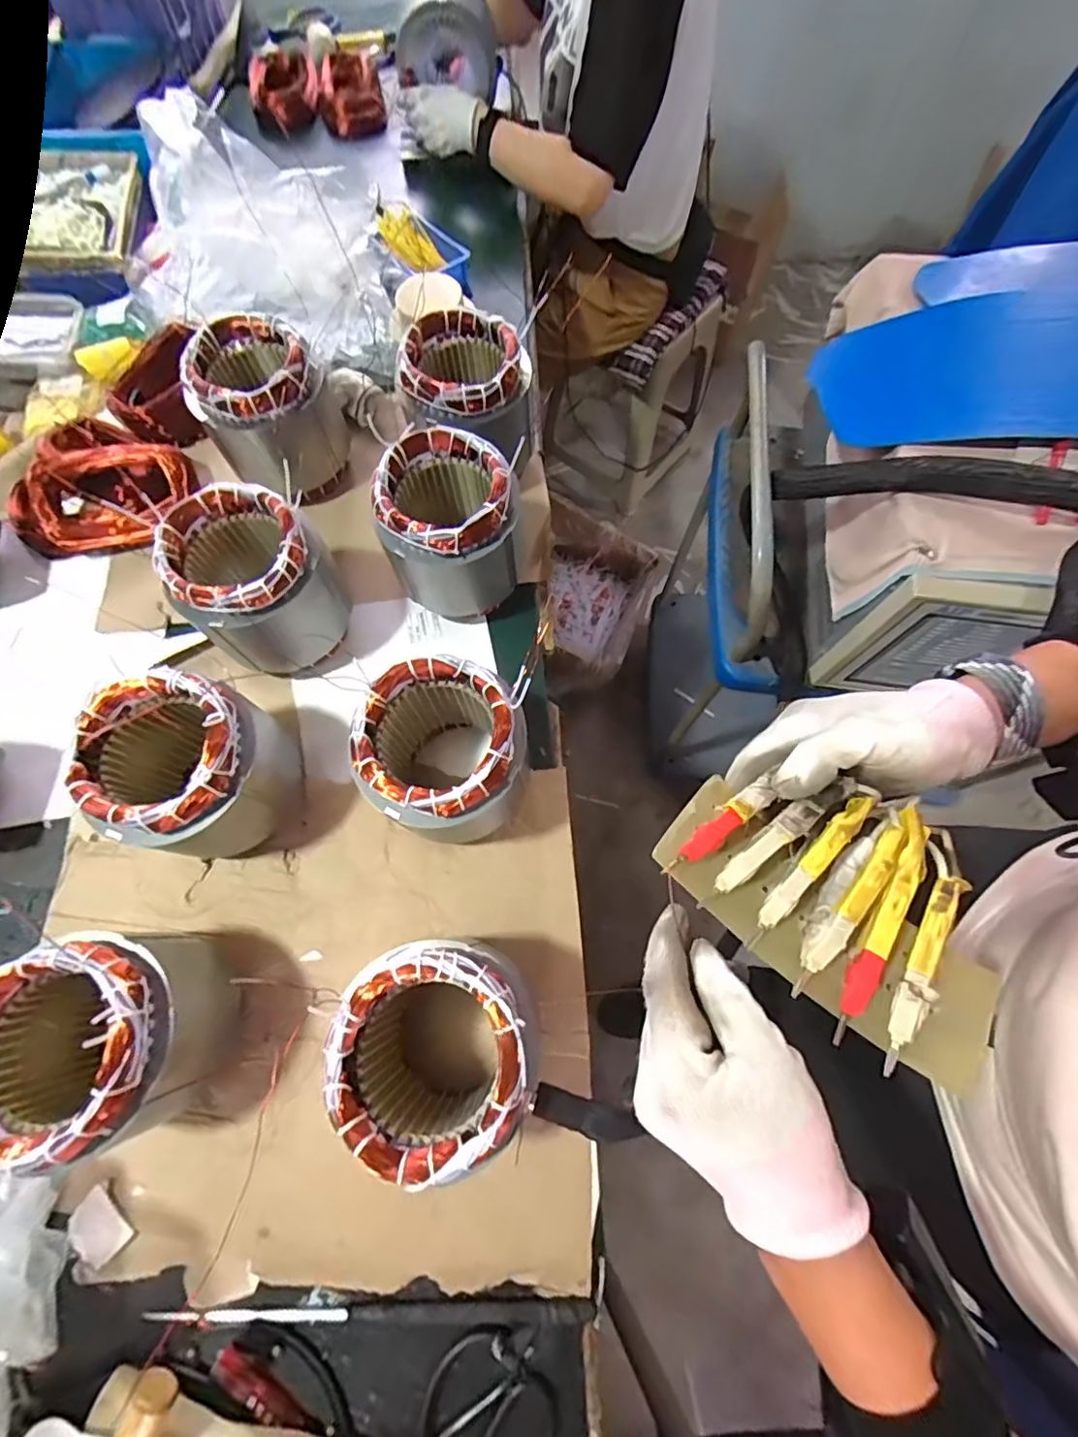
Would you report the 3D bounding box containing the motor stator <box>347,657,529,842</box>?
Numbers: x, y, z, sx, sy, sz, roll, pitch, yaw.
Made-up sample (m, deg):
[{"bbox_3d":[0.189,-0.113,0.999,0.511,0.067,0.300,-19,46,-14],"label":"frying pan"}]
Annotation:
[{"bbox_3d":[-0.086,0.041,0.539,0.136,0.169,0.136,0,70,-1],"label":"motor stator"}]

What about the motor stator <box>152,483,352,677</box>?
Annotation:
[{"bbox_3d":[-0.296,-0.147,0.606,0.140,0.154,0.142,0,70,-1],"label":"motor stator"}]

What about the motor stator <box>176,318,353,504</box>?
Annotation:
[{"bbox_3d":[-0.328,-0.377,0.698,0.147,0.156,0.147,0,70,-1],"label":"motor stator"}]

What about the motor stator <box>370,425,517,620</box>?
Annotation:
[{"bbox_3d":[-0.096,-0.208,0.629,0.136,0.164,0.136,0,70,-1],"label":"motor stator"}]

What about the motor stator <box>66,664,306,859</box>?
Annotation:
[{"bbox_3d":[-0.329,0.051,0.536,0.145,0.164,0.147,0,70,-1],"label":"motor stator"}]

